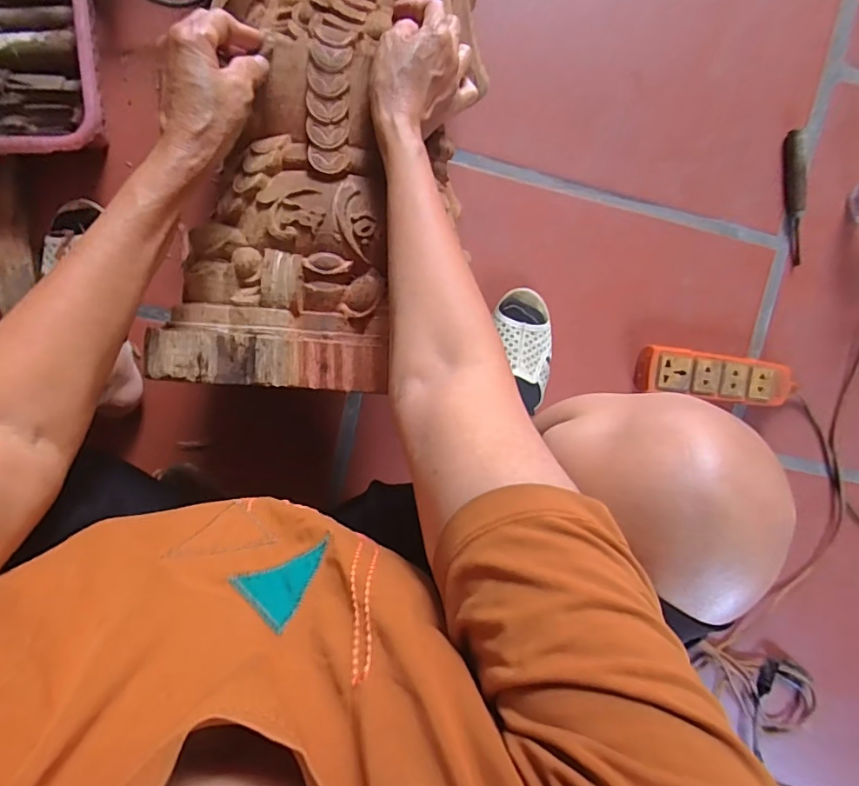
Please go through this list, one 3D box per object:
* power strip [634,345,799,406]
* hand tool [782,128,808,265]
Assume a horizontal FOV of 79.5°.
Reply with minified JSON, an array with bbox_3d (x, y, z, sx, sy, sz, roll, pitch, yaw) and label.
[{"bbox_3d":[0.376,-0.022,0.688,0.204,0.046,0.061,6,95,-7],"label":"power strip"},{"bbox_3d":[0.485,-0.256,0.682,0.023,0.018,0.167,-9,97,-6],"label":"hand tool"}]

